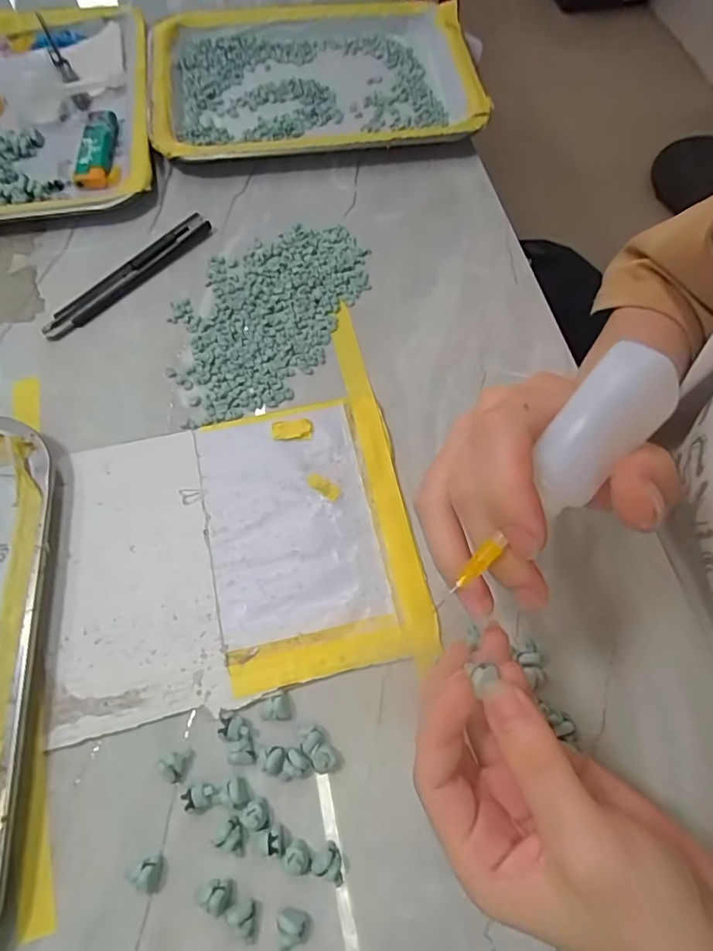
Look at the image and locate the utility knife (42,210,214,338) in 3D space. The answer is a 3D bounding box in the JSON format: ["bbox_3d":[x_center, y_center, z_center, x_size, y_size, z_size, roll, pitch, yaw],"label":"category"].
[{"bbox_3d":[-0.153,-0.136,0.364,0.017,0.008,0.133,39,70,16],"label":"utility knife"}]

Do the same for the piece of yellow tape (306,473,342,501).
[{"bbox_3d":[-0.019,0.006,0.302,0.021,0.004,0.009,33,69,14],"label":"piece of yellow tape"}]

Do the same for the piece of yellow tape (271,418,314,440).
[{"bbox_3d":[-0.038,-0.027,0.318,0.024,0.004,0.013,-8,65,-4],"label":"piece of yellow tape"}]

